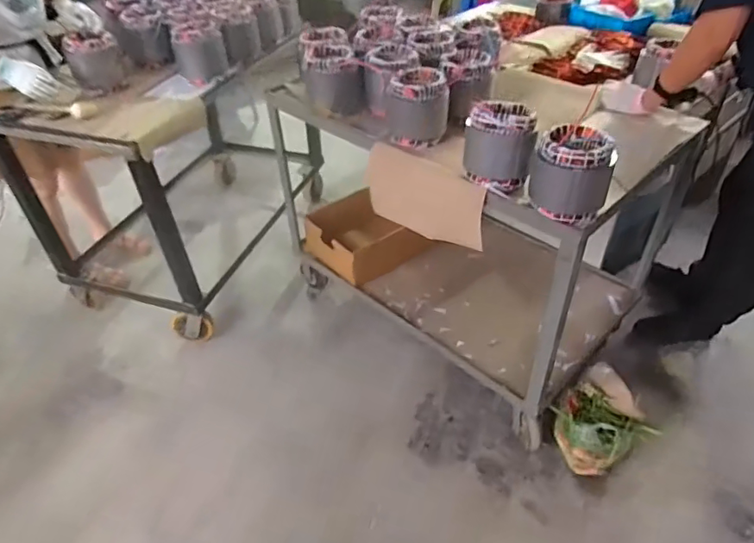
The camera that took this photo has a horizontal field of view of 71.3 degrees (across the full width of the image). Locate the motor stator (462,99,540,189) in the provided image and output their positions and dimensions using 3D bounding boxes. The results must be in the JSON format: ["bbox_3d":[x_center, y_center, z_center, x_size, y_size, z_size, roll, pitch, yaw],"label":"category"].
[{"bbox_3d":[0.273,-0.288,1.167,0.151,0.155,0.160,12,43,14],"label":"motor stator"}]

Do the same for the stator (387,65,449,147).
[{"bbox_3d":[0.104,-0.414,1.348,0.150,0.171,0.150,0,41,2],"label":"stator"}]

